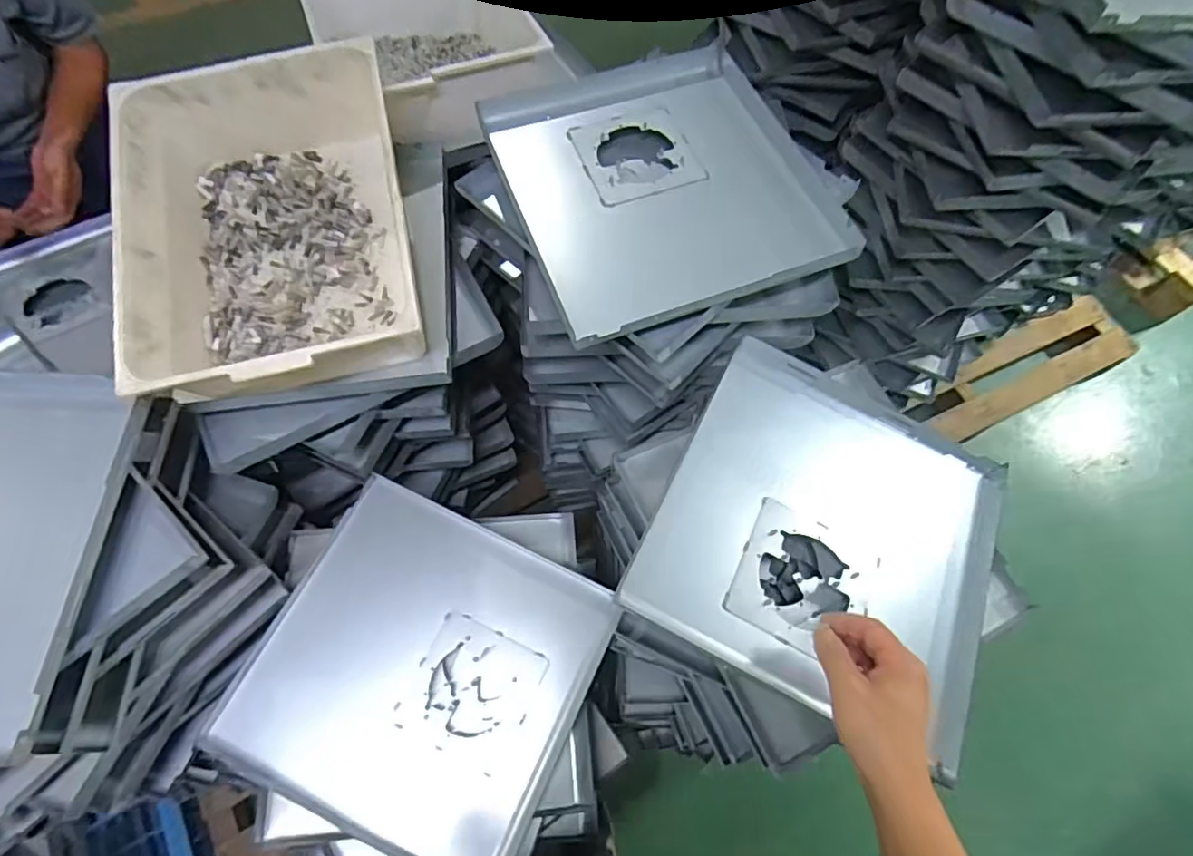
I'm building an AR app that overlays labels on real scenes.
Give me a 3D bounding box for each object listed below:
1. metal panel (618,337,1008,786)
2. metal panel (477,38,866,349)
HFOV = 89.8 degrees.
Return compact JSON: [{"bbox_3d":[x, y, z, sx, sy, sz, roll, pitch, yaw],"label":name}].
[{"bbox_3d":[0.236,0.105,0.613,0.319,0.059,0.346,26,67,9],"label":"metal panel"},{"bbox_3d":[0.073,-0.295,0.691,0.339,0.035,0.370,-20,68,-11],"label":"metal panel"}]

